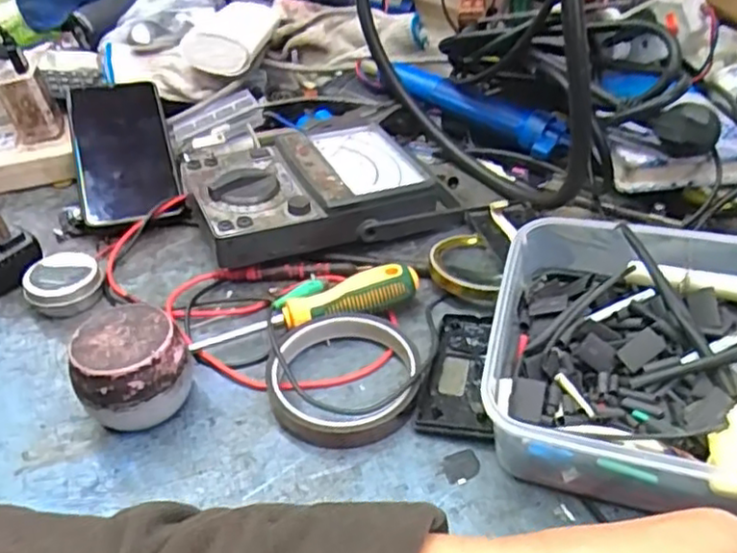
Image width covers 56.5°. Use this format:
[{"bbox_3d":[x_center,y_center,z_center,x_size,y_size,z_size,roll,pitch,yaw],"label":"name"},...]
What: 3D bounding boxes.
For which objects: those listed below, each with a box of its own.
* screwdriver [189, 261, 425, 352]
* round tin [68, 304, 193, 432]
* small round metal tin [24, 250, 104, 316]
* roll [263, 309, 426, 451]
[{"bbox_3d":[-0.038,0.023,0.432,0.143,0.029,0.023,-14,40,-11],"label":"screwdriver"},{"bbox_3d":[-0.133,0.054,0.386,0.060,0.055,0.055,-21,42,-20],"label":"round tin"},{"bbox_3d":[-0.212,0.005,0.475,0.048,0.024,0.048,-3,39,2],"label":"small round metal tin"},{"bbox_3d":[-0.014,0.057,0.395,0.085,0.019,0.084,-3,39,2],"label":"roll"}]

